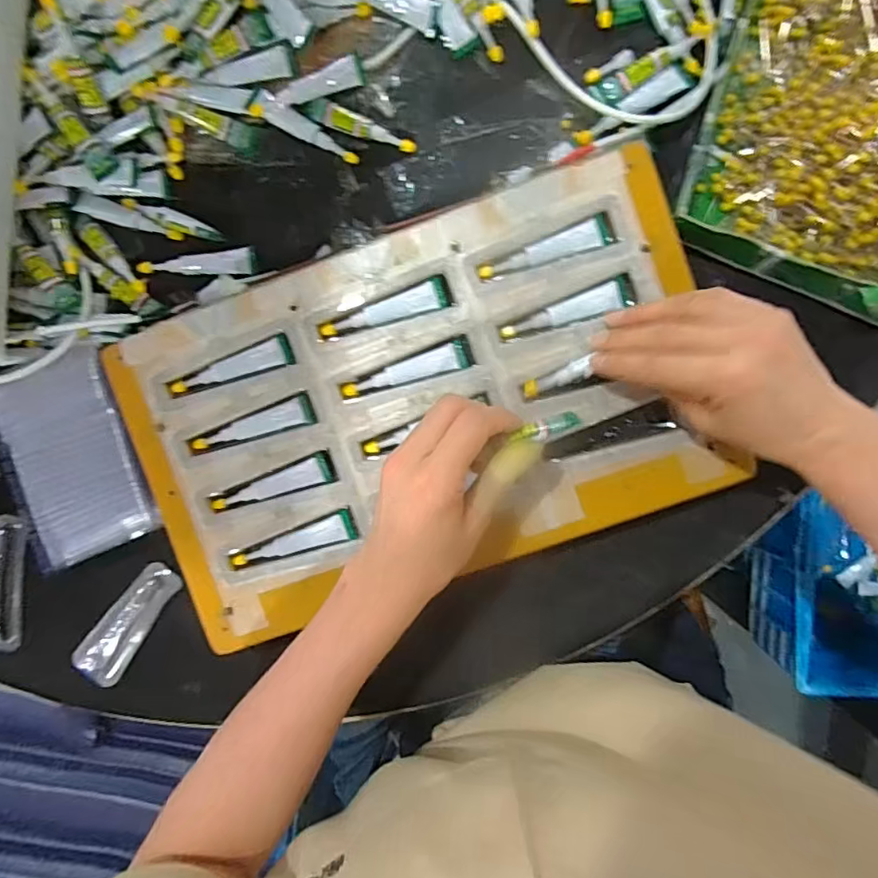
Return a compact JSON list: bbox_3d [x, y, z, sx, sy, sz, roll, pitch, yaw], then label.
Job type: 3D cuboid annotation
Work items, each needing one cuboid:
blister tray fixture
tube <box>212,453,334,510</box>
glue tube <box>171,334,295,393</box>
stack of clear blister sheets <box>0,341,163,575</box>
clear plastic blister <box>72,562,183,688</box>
[{"bbox_3d":[-0.012,-0.021,0.369,0.371,0.014,0.226,-19,92,3],"label":"blister tray fixture"},{"bbox_3d":[-0.114,0.031,0.379,0.083,0.004,0.019,-18,92,3],"label":"tube"},{"bbox_3d":[-0.140,-0.049,0.379,0.085,0.006,0.018,-18,92,3],"label":"glue tube"},{"bbox_3d":[-0.259,0.015,0.403,0.100,0.027,0.137,-20,92,3],"label":"stack of clear blister sheets"},{"bbox_3d":[-0.234,0.138,0.418,0.034,0.011,0.100,37,94,0],"label":"clear plastic blister"}]

